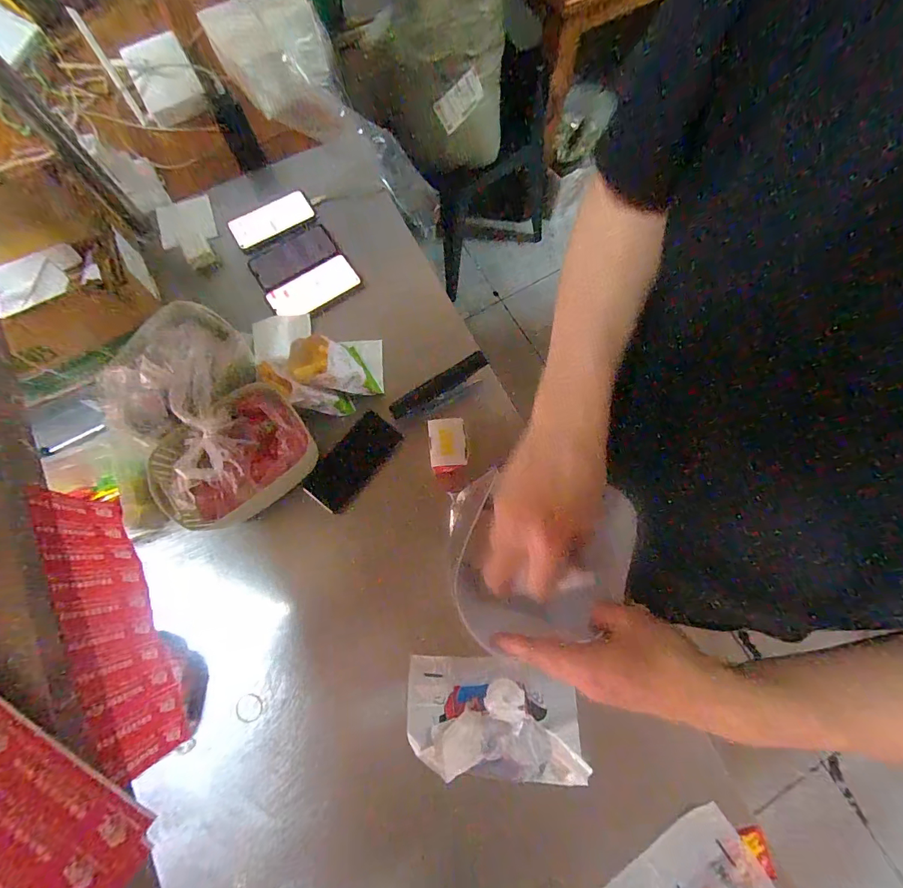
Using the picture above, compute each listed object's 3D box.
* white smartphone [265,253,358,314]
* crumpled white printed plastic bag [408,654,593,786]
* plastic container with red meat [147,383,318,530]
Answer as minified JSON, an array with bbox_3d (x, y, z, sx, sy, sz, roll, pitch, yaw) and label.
[{"bbox_3d":[-0.249,-0.281,0.758,0.159,0.014,0.072,-28,78,-8],"label":"white smartphone"},{"bbox_3d":[0.059,0.379,0.588,0.237,0.028,0.146,4,76,0],"label":"crumpled white printed plastic bag"},{"bbox_3d":[-0.314,0.023,0.611,0.222,0.084,0.155,-31,78,-8],"label":"plastic container with red meat"}]

